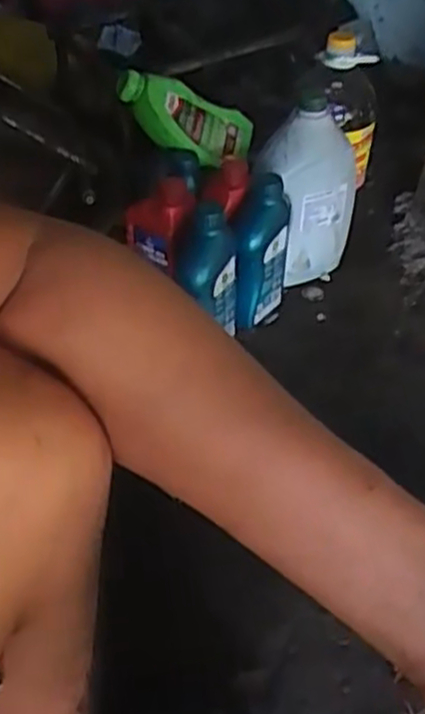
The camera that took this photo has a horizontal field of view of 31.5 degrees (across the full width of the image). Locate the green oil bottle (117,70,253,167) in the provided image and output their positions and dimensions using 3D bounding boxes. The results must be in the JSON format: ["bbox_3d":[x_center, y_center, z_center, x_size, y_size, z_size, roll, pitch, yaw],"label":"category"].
[{"bbox_3d":[-0.044,-0.369,1.200,0.237,0.094,0.078,20,36,-26],"label":"green oil bottle"}]

